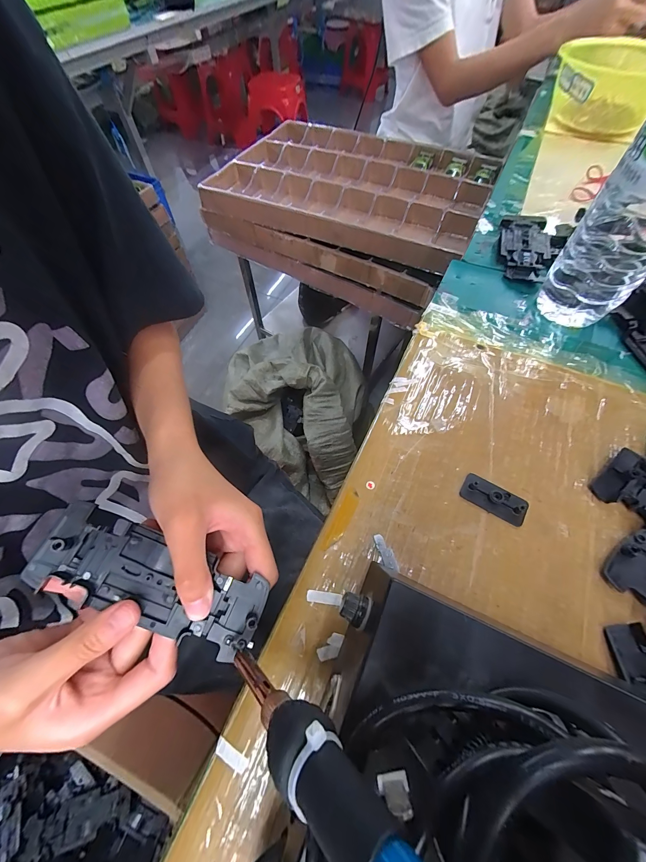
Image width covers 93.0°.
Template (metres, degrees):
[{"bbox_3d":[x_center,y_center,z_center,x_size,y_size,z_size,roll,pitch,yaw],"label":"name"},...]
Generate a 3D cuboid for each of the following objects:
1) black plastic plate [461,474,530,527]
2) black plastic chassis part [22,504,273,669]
[{"bbox_3d":[0.115,0.045,0.205,0.040,0.006,0.021,29,65,17],"label":"black plastic plate"},{"bbox_3d":[-0.097,0.087,0.177,0.126,0.011,0.045,26,63,-4],"label":"black plastic chassis part"}]

